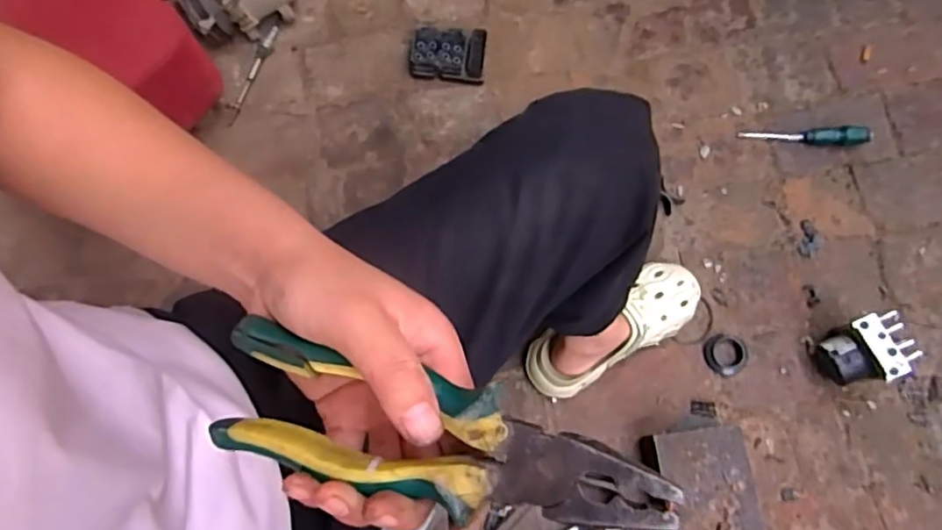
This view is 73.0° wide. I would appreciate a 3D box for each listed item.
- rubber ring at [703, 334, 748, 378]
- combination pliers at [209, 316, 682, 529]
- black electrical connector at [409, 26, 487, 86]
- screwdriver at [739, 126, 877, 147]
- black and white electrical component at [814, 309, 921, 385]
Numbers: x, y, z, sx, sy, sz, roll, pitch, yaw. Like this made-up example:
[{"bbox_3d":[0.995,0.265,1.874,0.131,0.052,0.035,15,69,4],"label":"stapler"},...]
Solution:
[{"bbox_3d":[0.360,0.124,0.897,0.054,0.017,0.059,0,73,0],"label":"rubber ring"},{"bbox_3d":[-0.018,0.067,0.251,0.188,0.015,0.051,9,79,17],"label":"combination pliers"},{"bbox_3d":[-0.038,-0.338,1.016,0.123,0.046,0.086,7,74,4],"label":"black electrical connector"},{"bbox_3d":[0.521,-0.197,0.986,0.200,0.023,0.030,-1,73,0],"label":"screwdriver"},{"bbox_3d":[0.529,0.115,0.854,0.095,0.083,0.084,-13,74,-2],"label":"black and white electrical component"}]

